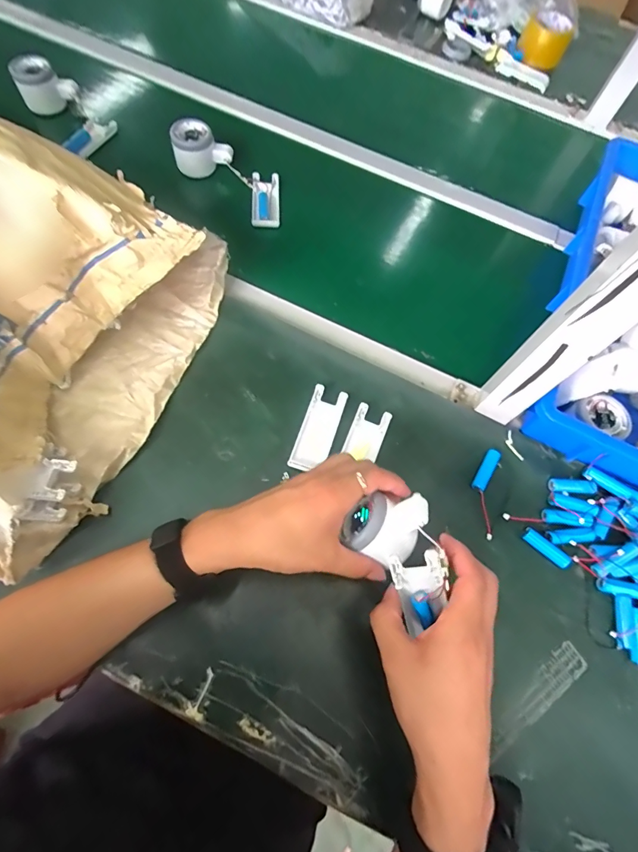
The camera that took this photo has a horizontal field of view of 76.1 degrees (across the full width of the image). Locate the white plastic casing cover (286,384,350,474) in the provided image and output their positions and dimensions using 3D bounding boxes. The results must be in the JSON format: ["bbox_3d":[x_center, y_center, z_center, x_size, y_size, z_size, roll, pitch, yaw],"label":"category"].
[{"bbox_3d":[0.000,0.003,0.459,0.039,0.009,0.101,19,67,2],"label":"white plastic casing cover"}]

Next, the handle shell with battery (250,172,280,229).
[{"bbox_3d":[-0.079,-0.335,0.601,0.039,0.019,0.100,-1,67,-6],"label":"handle shell with battery"}]

